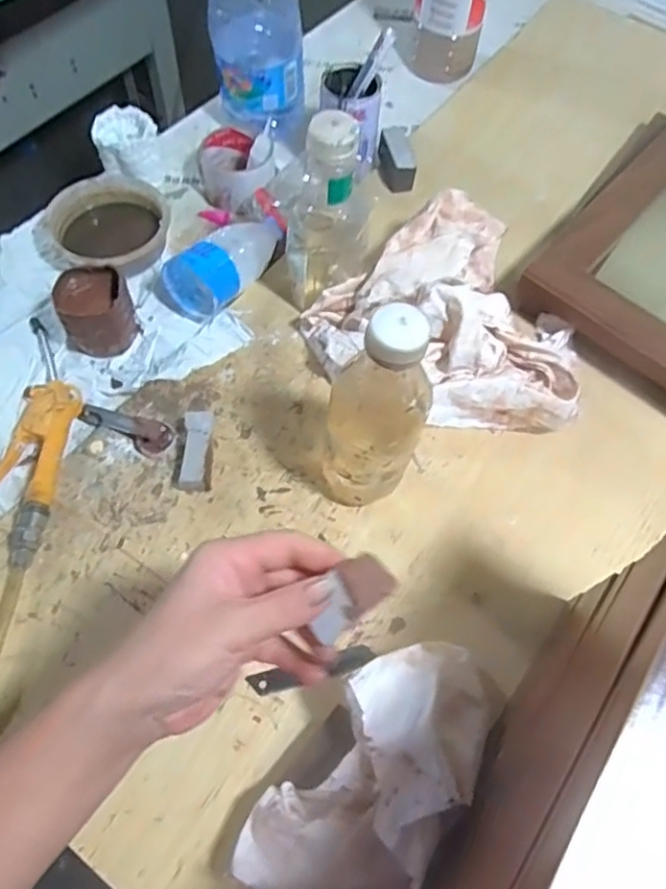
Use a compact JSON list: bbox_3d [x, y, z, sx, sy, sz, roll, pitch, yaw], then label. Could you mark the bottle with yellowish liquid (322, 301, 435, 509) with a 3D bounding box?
[{"bbox_3d":[0.027,-0.023,0.484,0.083,0.207,0.074,14,64,6],"label":"bottle with yellowish liquid"}]

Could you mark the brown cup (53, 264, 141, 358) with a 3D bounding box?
[{"bbox_3d":[-0.229,-0.130,0.621,0.068,0.057,0.069,0,63,-1],"label":"brown cup"}]

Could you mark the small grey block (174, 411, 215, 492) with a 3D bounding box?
[{"bbox_3d":[-0.120,0.006,0.562,0.026,0.027,0.071,5,63,1],"label":"small grey block"}]

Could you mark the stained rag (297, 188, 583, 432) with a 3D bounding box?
[{"bbox_3d":[0.118,-0.111,0.596,0.220,0.090,0.239,-35,69,-17],"label":"stained rag"}]

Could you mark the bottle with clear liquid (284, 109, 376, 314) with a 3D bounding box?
[{"bbox_3d":[-0.003,-0.201,0.577,0.082,0.201,0.069,5,63,1],"label":"bottle with clear liquid"}]

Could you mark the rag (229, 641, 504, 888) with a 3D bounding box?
[{"bbox_3d":[0.033,0.213,0.425,0.094,0.096,0.193,35,67,15],"label":"rag"}]

